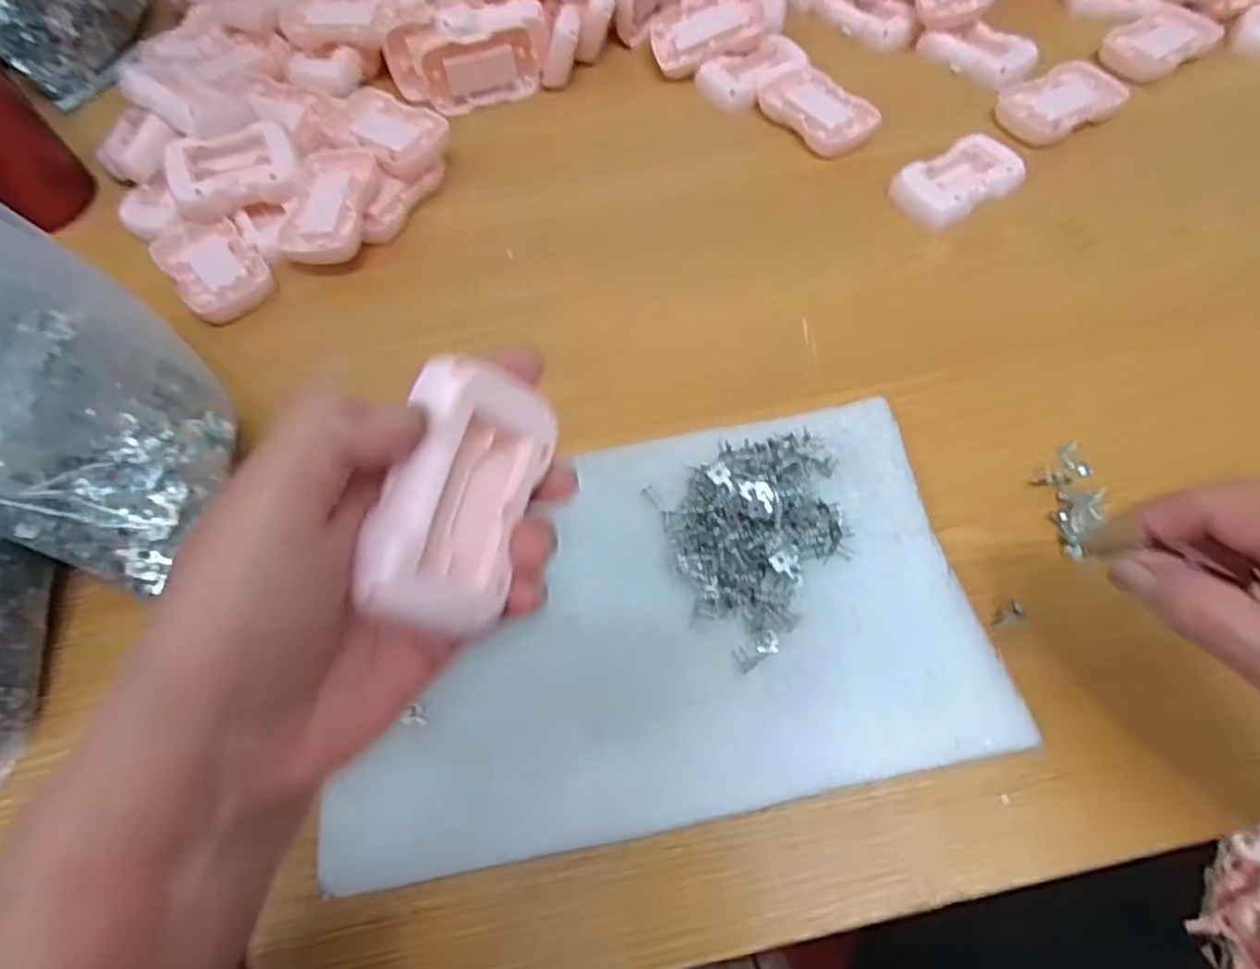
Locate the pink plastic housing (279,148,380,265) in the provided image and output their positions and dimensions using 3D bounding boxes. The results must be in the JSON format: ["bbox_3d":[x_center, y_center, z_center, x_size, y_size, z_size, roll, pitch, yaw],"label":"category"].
[{"bbox_3d":[-0.203,-0.193,0.460,0.053,0.019,0.094,2,62,5],"label":"pink plastic housing"}]

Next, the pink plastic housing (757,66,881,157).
[{"bbox_3d":[0.141,-0.281,0.509,0.059,0.017,0.090,-35,65,-14],"label":"pink plastic housing"}]

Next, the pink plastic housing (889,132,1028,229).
[{"bbox_3d":[0.225,-0.211,0.464,0.083,0.015,0.053,-30,64,-12],"label":"pink plastic housing"}]

